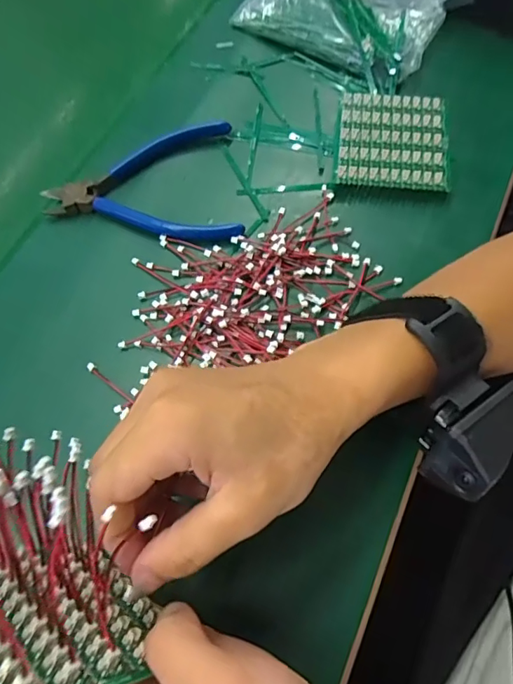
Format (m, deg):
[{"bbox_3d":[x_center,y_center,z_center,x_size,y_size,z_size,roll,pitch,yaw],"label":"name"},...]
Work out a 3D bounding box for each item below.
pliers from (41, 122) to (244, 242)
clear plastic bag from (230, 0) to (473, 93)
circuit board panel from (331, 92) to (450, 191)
[{"bbox_3d":[-0.083,-0.111,0.359,0.136,0.007,0.102,-10,64,-1],"label":"pliers"},{"bbox_3d":[0.076,-0.291,0.429,0.173,0.029,0.117,34,71,18],"label":"clear plastic bag"},{"bbox_3d":[0.099,-0.148,0.367,0.079,0.014,0.084,5,65,6],"label":"circuit board panel"}]

